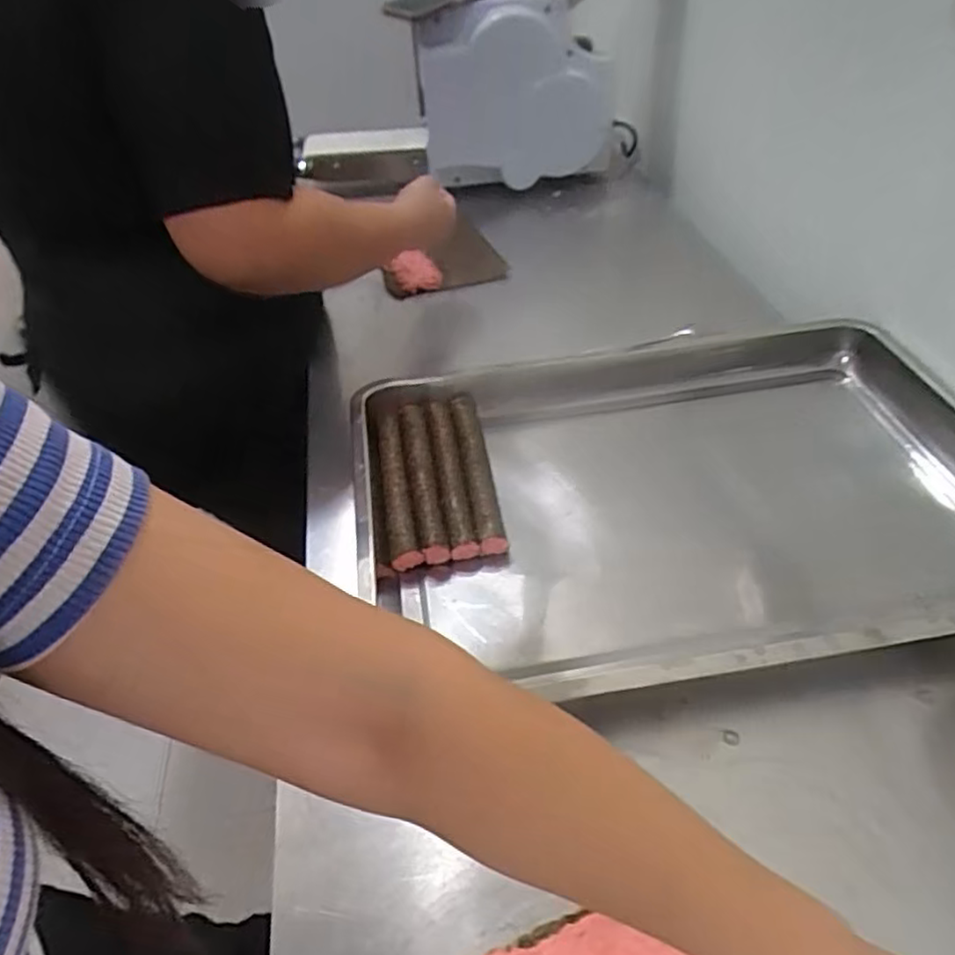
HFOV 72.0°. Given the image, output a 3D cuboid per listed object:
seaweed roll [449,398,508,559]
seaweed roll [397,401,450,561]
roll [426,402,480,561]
[{"bbox_3d":[-0.002,-0.006,0.643,0.026,0.036,0.191,-8,45,-5],"label":"seaweed roll"},{"bbox_3d":[-0.055,0.000,0.633,0.028,0.023,0.196,-9,45,-6],"label":"seaweed roll"},{"bbox_3d":[-0.027,-0.003,0.637,0.024,0.027,0.189,-9,45,-6],"label":"roll"}]

